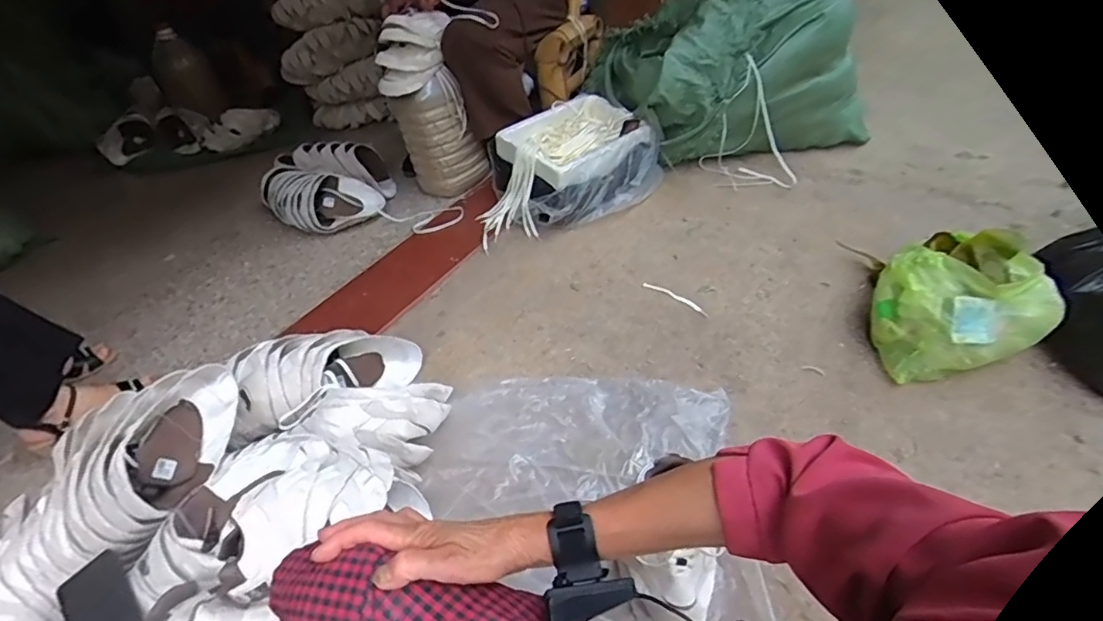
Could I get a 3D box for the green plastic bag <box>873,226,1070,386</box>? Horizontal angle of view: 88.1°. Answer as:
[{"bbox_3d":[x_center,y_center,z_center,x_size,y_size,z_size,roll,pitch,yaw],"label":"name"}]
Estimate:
[{"bbox_3d":[0.752,-0.007,1.070,0.240,0.198,0.206,-6,42,2],"label":"green plastic bag"}]

